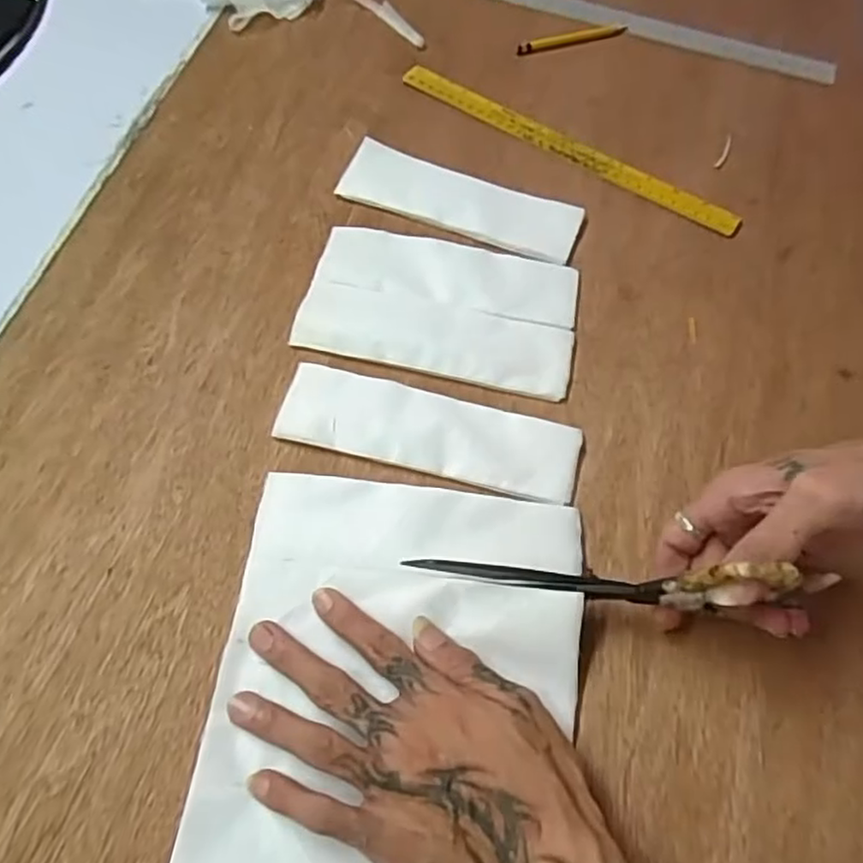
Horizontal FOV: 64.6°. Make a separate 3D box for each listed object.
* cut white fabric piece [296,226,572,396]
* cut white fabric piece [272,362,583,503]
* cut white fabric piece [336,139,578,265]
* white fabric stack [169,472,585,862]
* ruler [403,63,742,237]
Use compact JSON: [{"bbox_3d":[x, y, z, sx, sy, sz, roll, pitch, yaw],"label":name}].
[{"bbox_3d":[0.008,-0.089,0.476,0.183,0.011,0.113,11,62,2],"label":"cut white fabric piece"},{"bbox_3d":[0.001,-0.001,0.427,0.182,0.006,0.056,14,65,1],"label":"cut white fabric piece"},{"bbox_3d":[0.023,-0.177,0.526,0.181,0.006,0.060,18,64,3],"label":"cut white fabric piece"},{"bbox_3d":[-0.020,0.152,0.335,0.182,0.021,0.273,8,62,0],"label":"white fabric stack"},{"bbox_3d":[0.111,-0.238,0.570,0.307,0.006,0.023,31,76,12],"label":"ruler"}]

